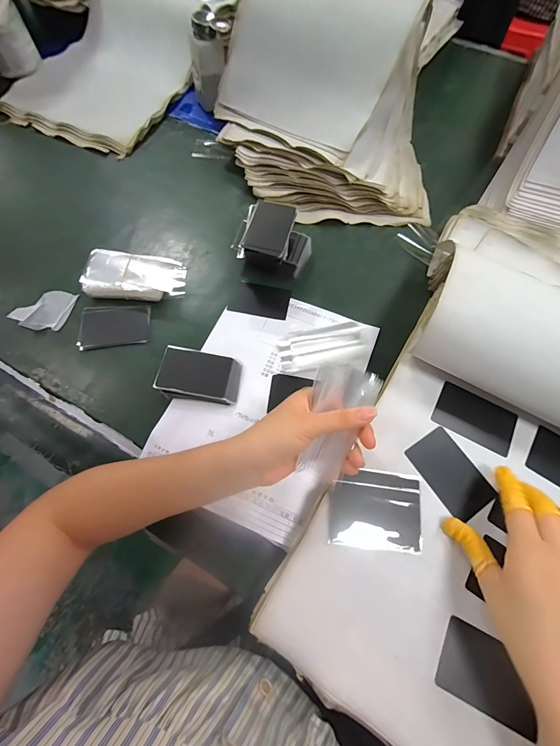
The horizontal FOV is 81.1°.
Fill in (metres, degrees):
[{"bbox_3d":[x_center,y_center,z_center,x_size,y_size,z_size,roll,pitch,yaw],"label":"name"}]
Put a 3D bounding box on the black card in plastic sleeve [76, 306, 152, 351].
[{"bbox_3d":[-0.222,-0.063,0.439,0.091,0.008,0.062,-4,68,-5],"label":"black card in plastic sleeve"}]

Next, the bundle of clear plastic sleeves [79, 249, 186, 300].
[{"bbox_3d":[-0.201,-0.135,0.453,0.127,0.030,0.065,3,67,-1],"label":"bundle of clear plastic sleeves"}]

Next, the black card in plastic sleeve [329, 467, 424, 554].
[{"bbox_3d":[0.094,0.133,0.322,0.087,0.005,0.071,5,68,1],"label":"black card in plastic sleeve"}]

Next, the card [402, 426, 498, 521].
[{"bbox_3d":[0.177,0.104,0.341,0.053,0.004,0.084,-32,73,-10],"label":"card"}]

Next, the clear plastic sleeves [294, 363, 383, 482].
[{"bbox_3d":[0.051,0.047,0.302,0.055,0.012,0.108,17,102,6],"label":"clear plastic sleeves"}]

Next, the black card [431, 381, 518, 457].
[{"bbox_3d":[0.217,0.050,0.364,0.084,0.004,0.051,28,74,9],"label":"black card"}]

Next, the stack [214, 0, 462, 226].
[{"bbox_3d":[0.072,-0.418,0.512,0.349,0.172,0.310,0,67,-2],"label":"stack"}]

